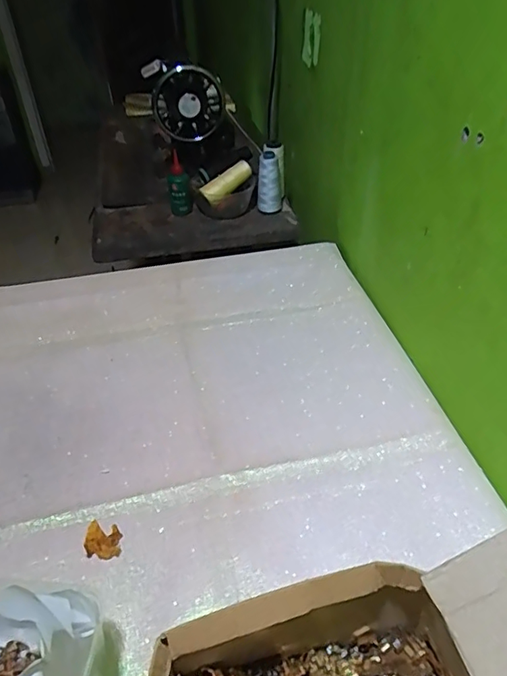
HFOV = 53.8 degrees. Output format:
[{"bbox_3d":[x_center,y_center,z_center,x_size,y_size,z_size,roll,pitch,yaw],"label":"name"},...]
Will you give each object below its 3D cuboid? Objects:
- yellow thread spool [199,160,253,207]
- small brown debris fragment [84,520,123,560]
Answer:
[{"bbox_3d":[-0.051,-0.305,0.975,0.109,0.033,0.035,-41,50,-12],"label":"yellow thread spool"},{"bbox_3d":[-0.146,0.198,0.488,0.035,0.004,0.033,8,47,-7],"label":"small brown debris fragment"}]

